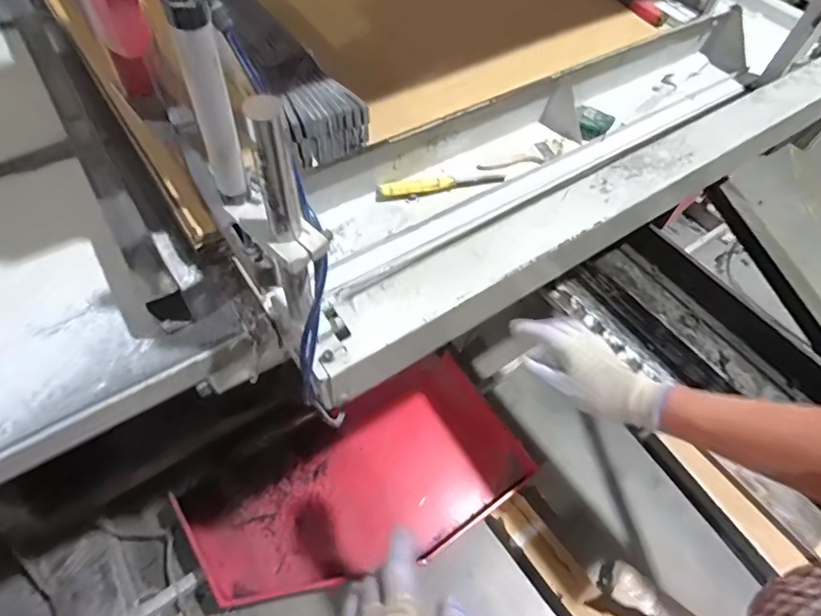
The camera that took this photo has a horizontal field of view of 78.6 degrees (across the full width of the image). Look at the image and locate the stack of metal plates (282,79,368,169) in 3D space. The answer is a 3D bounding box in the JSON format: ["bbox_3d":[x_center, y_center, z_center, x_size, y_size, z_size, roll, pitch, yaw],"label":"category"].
[{"bbox_3d":[-0.125,-0.267,0.712,0.108,0.076,0.078,-24,50,-18],"label":"stack of metal plates"}]

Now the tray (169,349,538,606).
[{"bbox_3d":[-0.117,0.467,1.304,0.804,0.117,0.423,-27,72,-22],"label":"tray"}]

